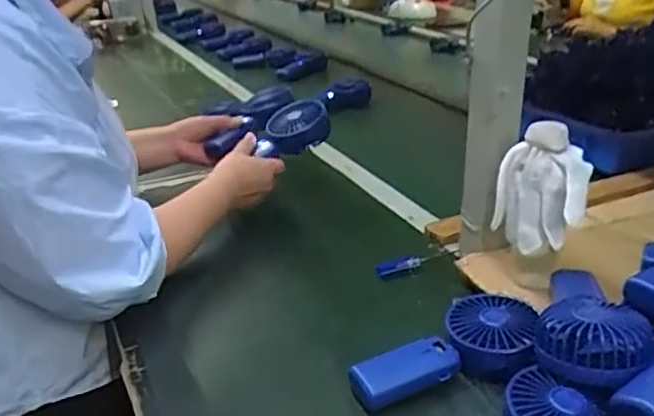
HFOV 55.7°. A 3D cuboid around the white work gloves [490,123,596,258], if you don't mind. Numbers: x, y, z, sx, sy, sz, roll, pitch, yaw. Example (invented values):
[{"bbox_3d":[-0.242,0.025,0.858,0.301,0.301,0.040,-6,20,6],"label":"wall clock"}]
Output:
[{"bbox_3d":[0.209,-0.016,0.609,0.083,0.117,0.063,7,27,17],"label":"white work gloves"}]

